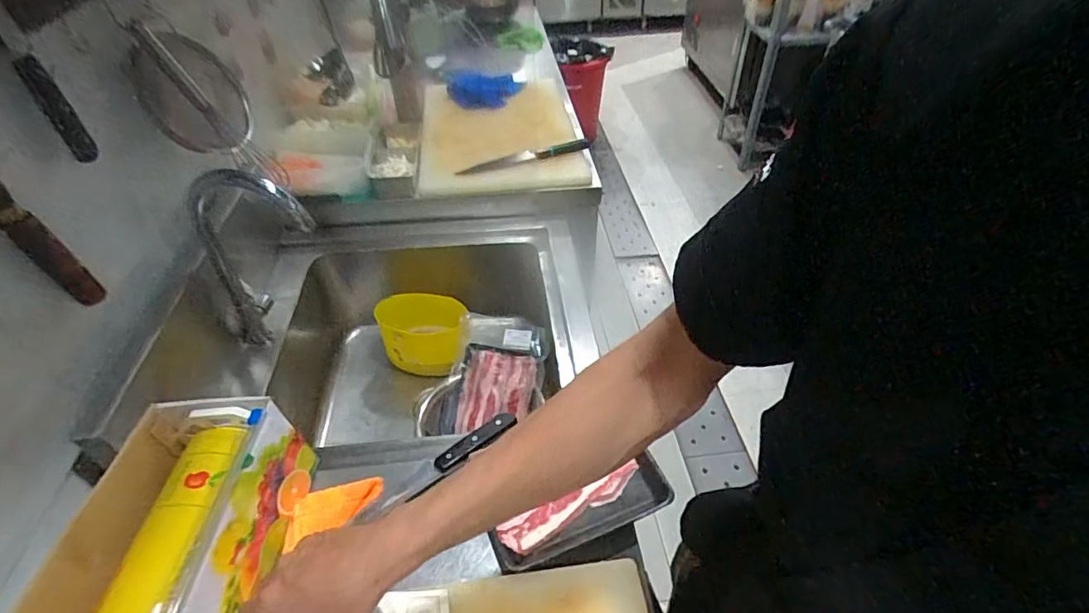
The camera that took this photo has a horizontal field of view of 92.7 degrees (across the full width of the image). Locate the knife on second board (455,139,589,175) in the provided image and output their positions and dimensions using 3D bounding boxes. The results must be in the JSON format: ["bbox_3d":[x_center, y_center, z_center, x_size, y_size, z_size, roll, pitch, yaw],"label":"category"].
[{"bbox_3d":[-0.047,-0.358,1.236,0.327,0.019,0.041,-18,46,-16],"label":"knife on second board"}]

